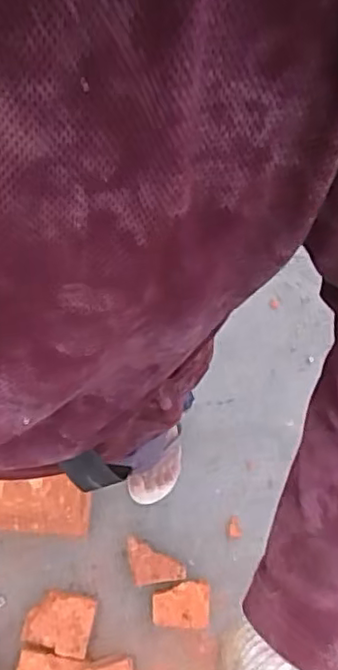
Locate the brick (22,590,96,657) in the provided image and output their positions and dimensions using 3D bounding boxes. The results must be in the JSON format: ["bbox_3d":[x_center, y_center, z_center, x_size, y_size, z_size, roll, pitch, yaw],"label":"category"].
[{"bbox_3d":[-0.214,0.549,1.225,0.133,0.043,0.106,8,75,4],"label":"brick"}]

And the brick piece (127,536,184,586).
[{"bbox_3d":[-0.026,0.435,1.244,0.100,0.034,0.090,-10,74,1],"label":"brick piece"}]

